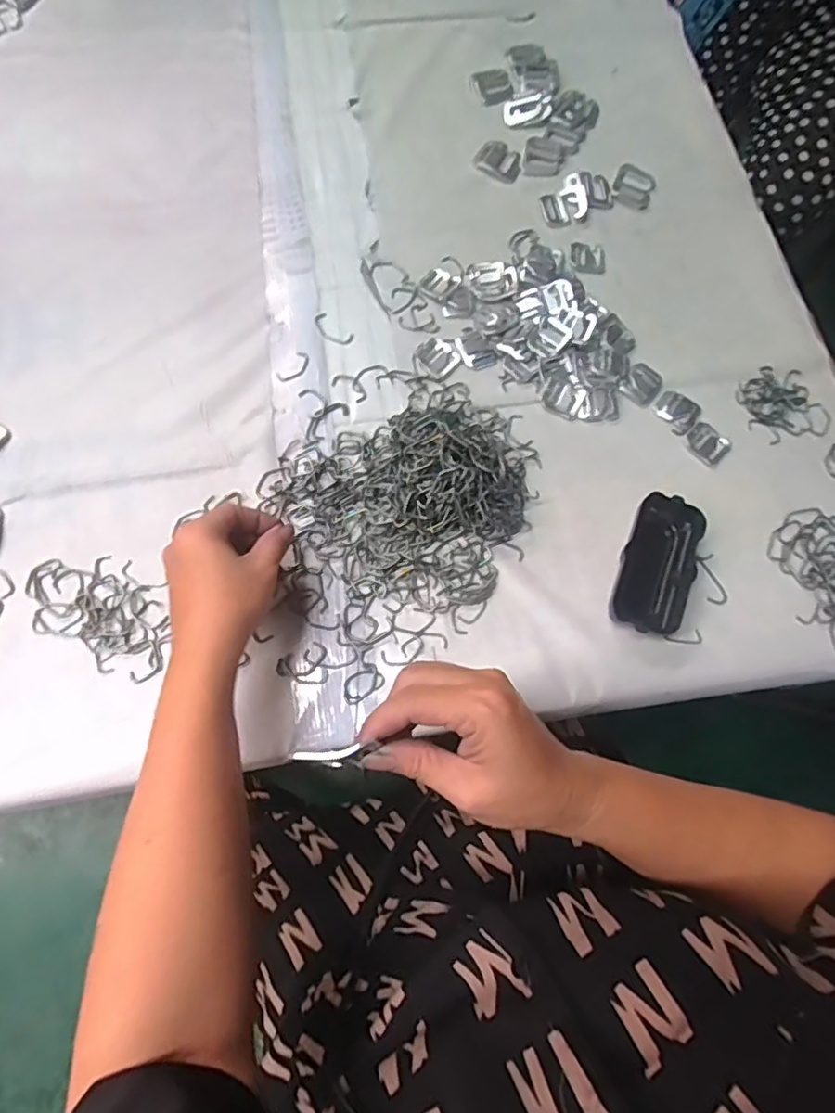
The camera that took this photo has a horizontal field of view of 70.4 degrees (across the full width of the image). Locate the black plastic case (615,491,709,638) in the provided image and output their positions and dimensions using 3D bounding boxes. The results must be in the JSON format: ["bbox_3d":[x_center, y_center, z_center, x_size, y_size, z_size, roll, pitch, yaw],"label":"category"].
[{"bbox_3d":[0.184,0.008,0.454,0.052,0.022,0.106,24,72,7],"label":"black plastic case"}]

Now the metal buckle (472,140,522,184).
[{"bbox_3d":[0.084,-0.400,0.600,0.049,0.006,0.040,40,75,11],"label":"metal buckle"}]

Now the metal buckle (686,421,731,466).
[{"bbox_3d":[0.247,-0.097,0.505,0.031,0.005,0.035,-43,77,-14],"label":"metal buckle"}]

